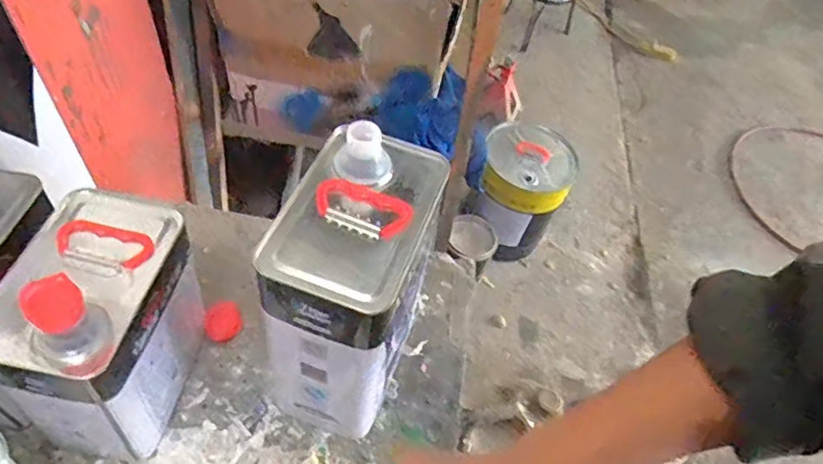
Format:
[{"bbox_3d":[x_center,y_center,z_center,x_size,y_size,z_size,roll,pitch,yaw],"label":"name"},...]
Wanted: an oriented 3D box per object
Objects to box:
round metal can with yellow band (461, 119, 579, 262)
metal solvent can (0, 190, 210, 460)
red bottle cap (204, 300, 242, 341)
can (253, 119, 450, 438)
[{"bbox_3d":[0.317,-0.118,1.699,0.250,0.308,0.275,4,52,-5],"label":"round metal can with yellow band"},{"bbox_3d":[-0.268,0.080,0.518,0.108,0.236,0.166,10,52,-1],"label":"metal solvent can"},{"bbox_3d":[-0.209,0.099,0.643,0.039,0.014,0.040,4,52,-5],"label":"red bottle cap"},{"bbox_3d":[-0.051,0.052,0.535,0.109,0.273,0.172,19,52,7],"label":"can"}]

